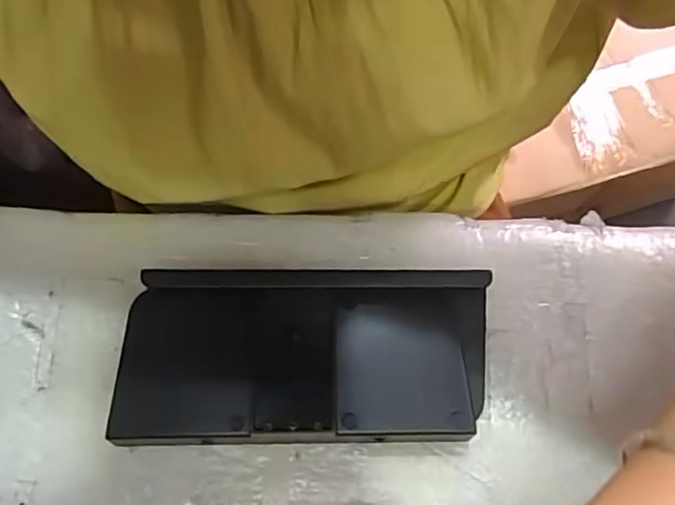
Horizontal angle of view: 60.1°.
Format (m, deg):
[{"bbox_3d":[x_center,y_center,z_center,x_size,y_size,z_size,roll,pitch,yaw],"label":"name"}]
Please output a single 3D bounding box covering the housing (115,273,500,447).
[{"bbox_3d":[-0.016,0.050,0.283,0.173,0.023,0.081,0,72,-2],"label":"housing"}]

